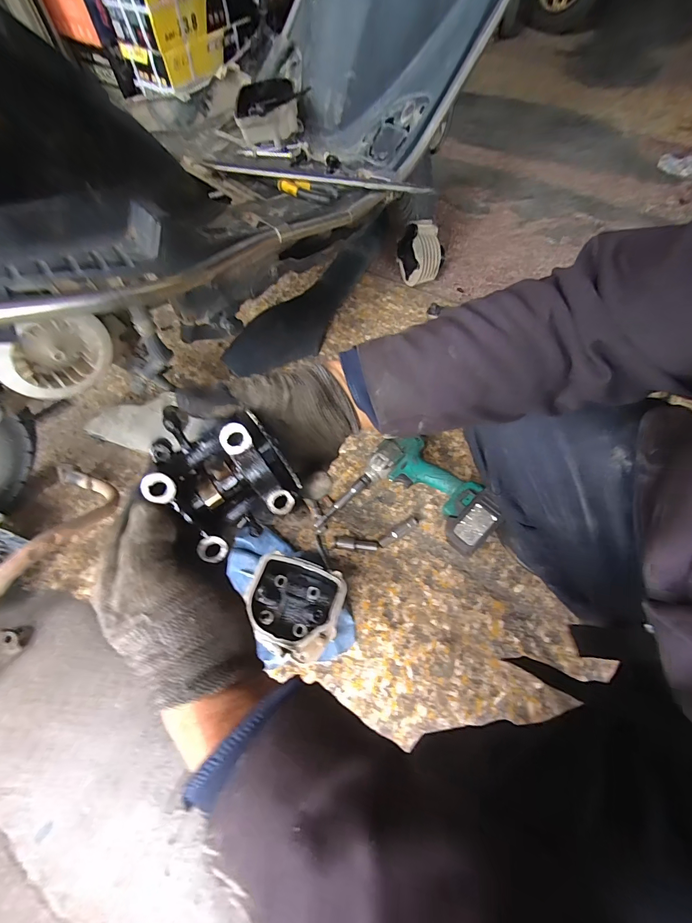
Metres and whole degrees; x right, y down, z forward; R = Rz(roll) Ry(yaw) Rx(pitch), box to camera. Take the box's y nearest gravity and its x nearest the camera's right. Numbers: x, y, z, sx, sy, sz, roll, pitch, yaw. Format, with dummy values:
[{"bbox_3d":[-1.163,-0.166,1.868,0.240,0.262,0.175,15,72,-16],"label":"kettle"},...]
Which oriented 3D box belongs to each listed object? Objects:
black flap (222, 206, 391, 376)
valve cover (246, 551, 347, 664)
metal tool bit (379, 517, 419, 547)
[{"bbox_3d":[-0.058,-0.400,0.879,0.119,0.085,0.570,28,65,13],"label":"black flap"},{"bbox_3d":[-0.076,0.219,0.558,0.147,0.075,0.127,20,64,10],"label":"valve cover"},{"bbox_3d":[0.093,0.120,0.637,0.081,0.018,0.017,-31,67,-16],"label":"metal tool bit"}]

